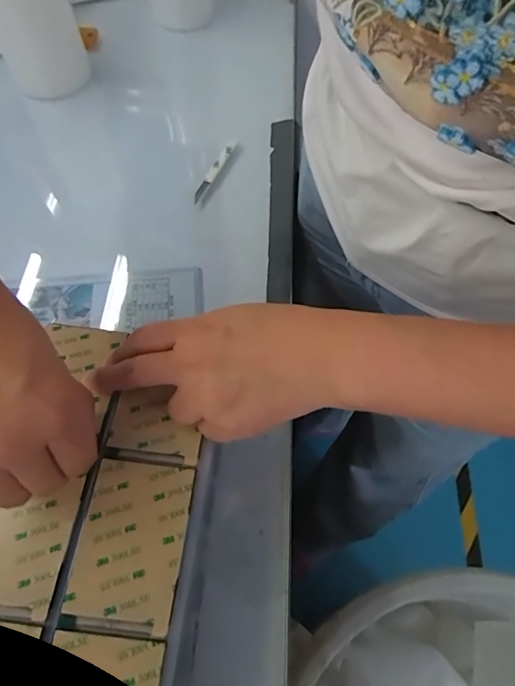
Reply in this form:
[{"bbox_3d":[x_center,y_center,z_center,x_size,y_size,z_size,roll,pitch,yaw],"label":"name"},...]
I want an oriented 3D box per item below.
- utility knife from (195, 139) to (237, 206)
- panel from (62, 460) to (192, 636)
[{"bbox_3d":[-0.049,-0.202,0.506,0.010,0.008,0.100,23,65,10],"label":"utility knife"},{"bbox_3d":[-0.075,0.114,0.257,0.060,0.004,0.085,6,63,1],"label":"panel"}]

